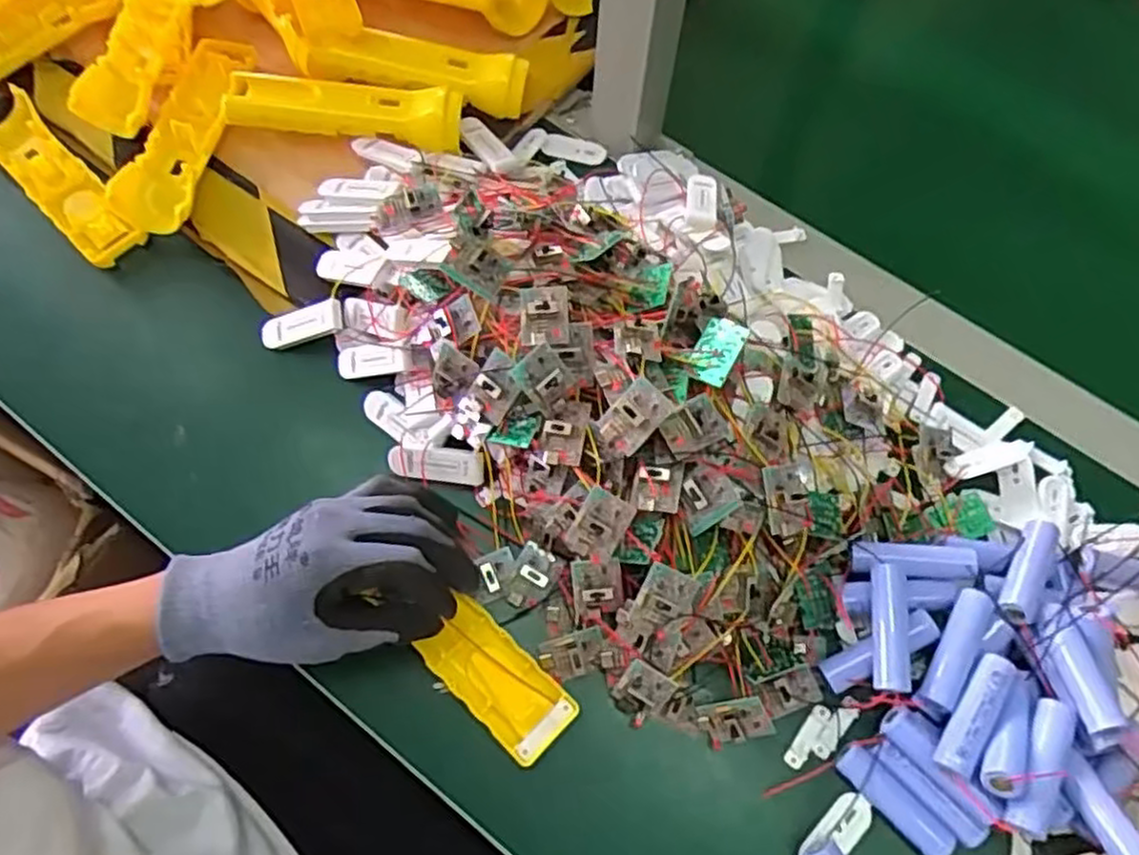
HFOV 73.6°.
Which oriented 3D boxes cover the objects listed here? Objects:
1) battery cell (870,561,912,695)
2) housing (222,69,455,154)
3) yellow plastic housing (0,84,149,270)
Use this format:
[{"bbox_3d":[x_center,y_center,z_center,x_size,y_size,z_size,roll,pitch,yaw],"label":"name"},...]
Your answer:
[{"bbox_3d":[0.179,0.113,0.429,0.021,0.018,0.068,2,67,0],"label":"battery cell"},{"bbox_3d":[-0.159,-0.222,0.546,0.162,0.034,0.041,3,67,0],"label":"housing"},{"bbox_3d":[-0.353,-0.170,0.525,0.142,0.034,0.046,40,72,14],"label":"yellow plastic housing"}]

